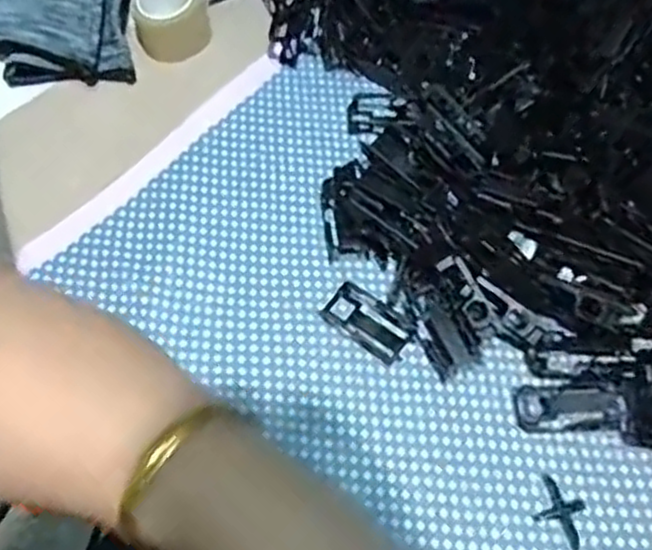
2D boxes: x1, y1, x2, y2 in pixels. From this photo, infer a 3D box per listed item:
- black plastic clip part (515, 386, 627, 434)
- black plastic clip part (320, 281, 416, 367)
[{"bbox_3d":[0.099,0.054,0.299,0.042,0.004,0.018,-2,62,0],"label":"black plastic clip part"},{"bbox_3d":[0.018,0.020,0.319,0.038,0.004,0.021,35,68,18],"label":"black plastic clip part"}]

